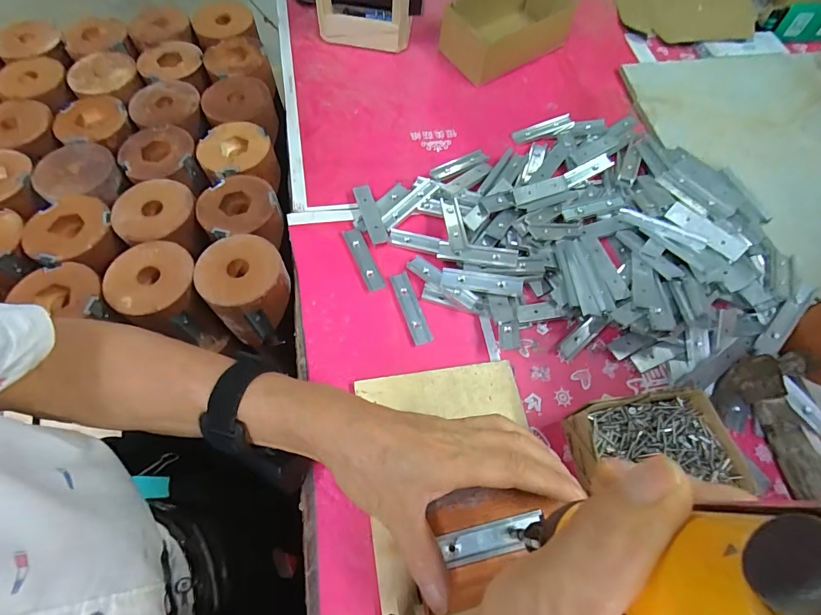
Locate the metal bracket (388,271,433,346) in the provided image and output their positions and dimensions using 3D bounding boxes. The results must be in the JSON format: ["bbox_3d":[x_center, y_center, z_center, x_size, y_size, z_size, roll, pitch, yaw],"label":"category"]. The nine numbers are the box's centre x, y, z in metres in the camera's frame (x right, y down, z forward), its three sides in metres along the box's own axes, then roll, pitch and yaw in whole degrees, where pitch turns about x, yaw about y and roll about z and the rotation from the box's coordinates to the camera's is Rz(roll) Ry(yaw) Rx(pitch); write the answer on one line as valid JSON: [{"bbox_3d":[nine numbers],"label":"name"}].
[{"bbox_3d":[0.000,0.000,0.406,0.019,0.004,0.078,-17,66,-11],"label":"metal bracket"}]

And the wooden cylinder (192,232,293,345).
[{"bbox_3d":[-0.161,-0.019,0.408,0.076,0.074,0.083,1,64,-2],"label":"wooden cylinder"}]

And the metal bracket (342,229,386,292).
[{"bbox_3d":[-0.048,-0.051,0.424,0.019,0.004,0.077,-22,67,-13],"label":"metal bracket"}]

